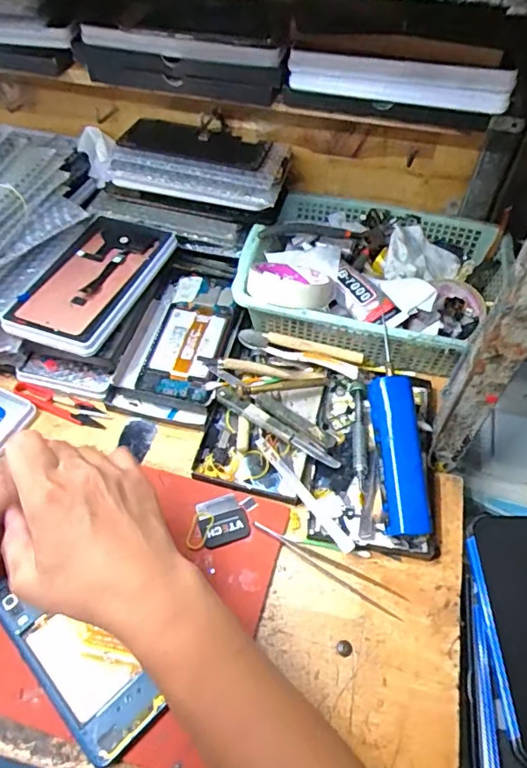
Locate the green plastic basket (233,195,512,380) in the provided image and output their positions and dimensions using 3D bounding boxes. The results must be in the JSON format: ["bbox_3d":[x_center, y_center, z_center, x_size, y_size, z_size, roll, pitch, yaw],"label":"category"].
[{"bbox_3d":[0.114,-0.112,0.579,0.263,0.078,0.198,14,54,9],"label":"green plastic basket"}]

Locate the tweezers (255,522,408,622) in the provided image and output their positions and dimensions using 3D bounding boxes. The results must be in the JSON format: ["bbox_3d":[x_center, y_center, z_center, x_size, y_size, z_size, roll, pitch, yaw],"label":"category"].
[{"bbox_3d":[0.055,0.146,0.434,0.132,0.009,0.020,28,58,19],"label":"tweezers"}]

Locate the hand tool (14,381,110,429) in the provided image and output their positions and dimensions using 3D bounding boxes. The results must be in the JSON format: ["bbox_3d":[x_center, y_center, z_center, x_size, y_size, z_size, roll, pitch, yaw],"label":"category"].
[{"bbox_3d":[-0.198,0.020,0.518,0.096,0.015,0.020,16,55,11],"label":"hand tool"}]

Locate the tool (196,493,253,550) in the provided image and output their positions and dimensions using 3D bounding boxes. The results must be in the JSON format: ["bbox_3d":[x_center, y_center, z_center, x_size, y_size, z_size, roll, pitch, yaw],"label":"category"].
[{"bbox_3d":[-0.034,0.116,0.448,0.040,0.004,0.043,-16,55,-12],"label":"tool"}]

